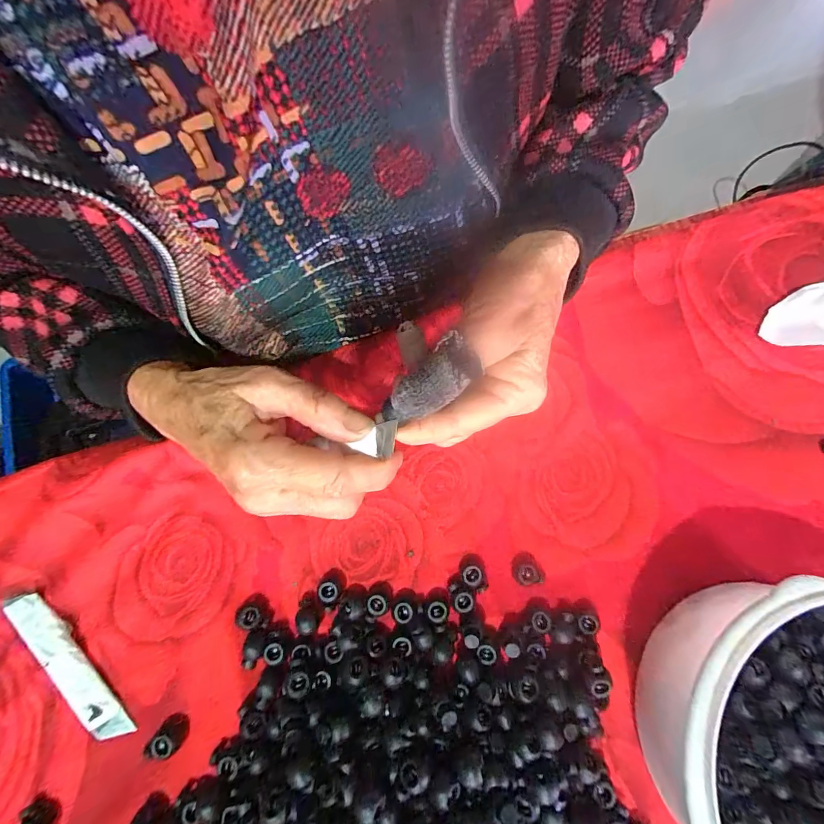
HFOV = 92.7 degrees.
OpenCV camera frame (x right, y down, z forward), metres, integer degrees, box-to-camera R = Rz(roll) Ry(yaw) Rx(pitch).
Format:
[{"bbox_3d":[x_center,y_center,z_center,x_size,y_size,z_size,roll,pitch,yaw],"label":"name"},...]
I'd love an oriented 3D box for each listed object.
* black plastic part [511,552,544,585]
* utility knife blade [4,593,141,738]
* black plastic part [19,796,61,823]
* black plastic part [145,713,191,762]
[{"bbox_3d":[0.071,0.099,0.246,0.017,0.012,0.017,0,78,1],"label":"black plastic part"},{"bbox_3d":[-0.199,0.146,0.226,0.019,0.008,0.101,-42,80,-7],"label":"utility knife blade"},{"bbox_3d":[-0.199,0.218,0.209,0.019,0.013,0.015,43,82,9],"label":"black plastic part"},{"bbox_3d":[-0.134,0.181,0.219,0.015,0.011,0.020,38,81,8],"label":"black plastic part"}]

